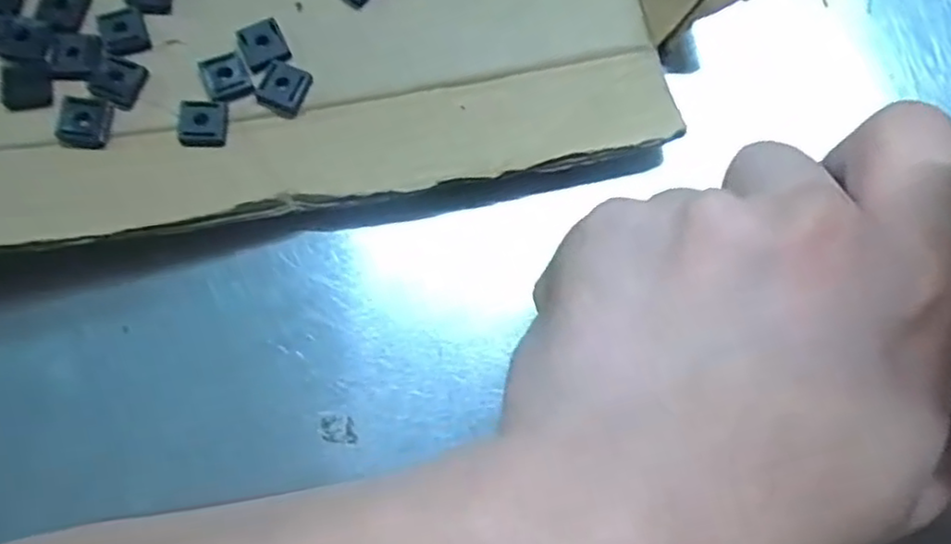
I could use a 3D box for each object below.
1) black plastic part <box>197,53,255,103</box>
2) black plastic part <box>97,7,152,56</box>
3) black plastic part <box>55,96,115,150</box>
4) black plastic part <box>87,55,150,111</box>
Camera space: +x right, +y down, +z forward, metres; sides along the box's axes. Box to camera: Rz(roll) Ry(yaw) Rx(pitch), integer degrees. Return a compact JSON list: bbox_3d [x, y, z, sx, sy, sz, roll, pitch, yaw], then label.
[{"bbox_3d":[-0.075,-0.059,0.205,0.013,0.004,0.014,-24,79,-5],"label":"black plastic part"},{"bbox_3d":[-0.107,-0.073,0.204,0.012,0.004,0.013,-21,78,-4],"label":"black plastic part"},{"bbox_3d":[-0.114,-0.044,0.196,0.014,0.004,0.015,5,78,2],"label":"black plastic part"},{"bbox_3d":[-0.106,-0.057,0.200,0.014,0.004,0.015,21,79,5],"label":"black plastic part"}]

